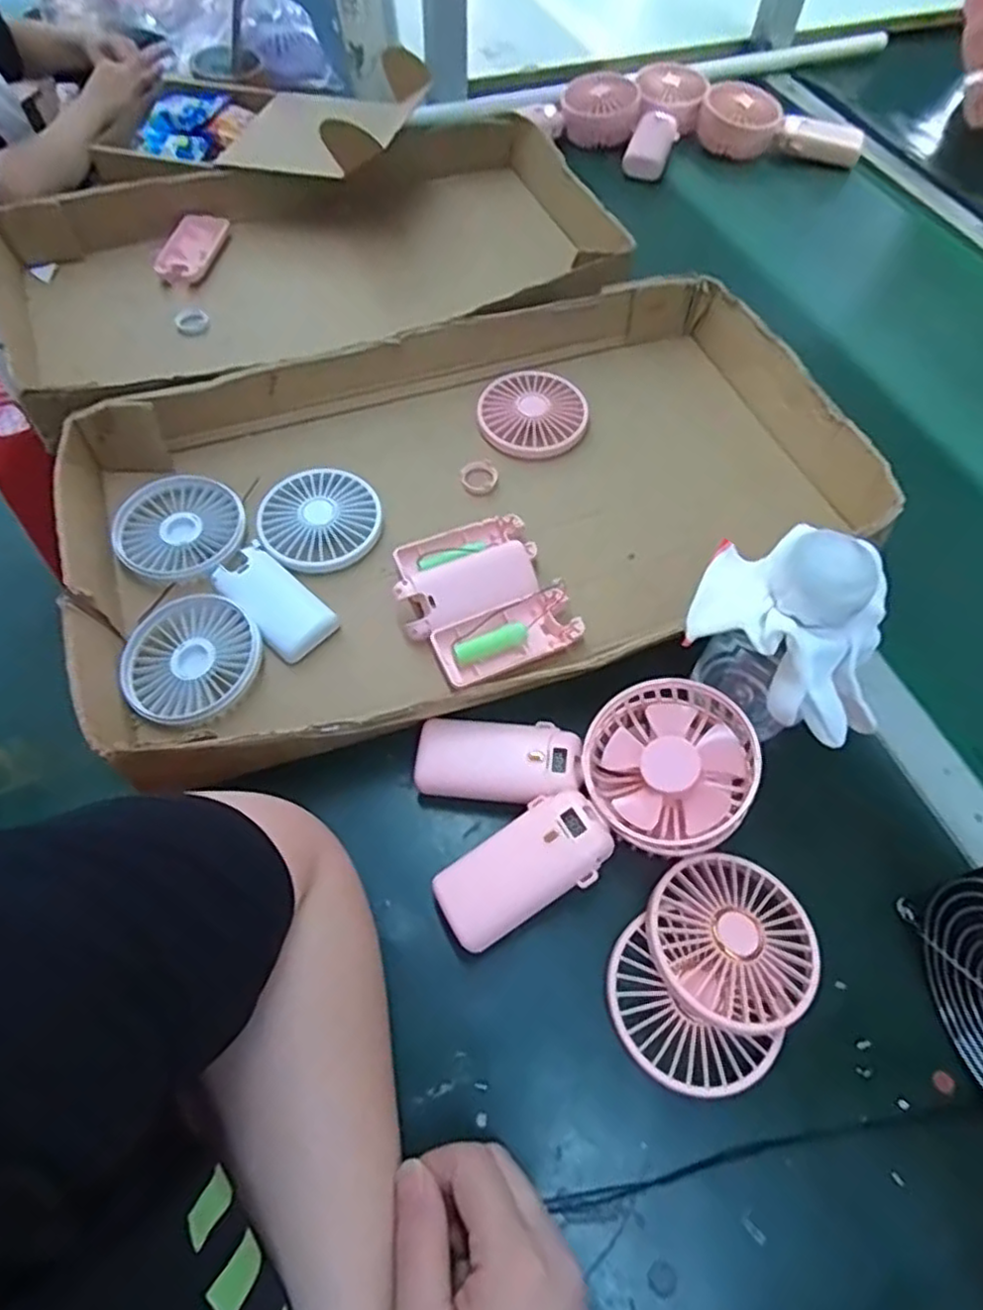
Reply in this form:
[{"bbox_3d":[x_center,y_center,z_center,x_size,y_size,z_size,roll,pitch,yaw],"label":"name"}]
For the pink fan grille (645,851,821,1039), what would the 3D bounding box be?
[{"bbox_3d":[0.126,0.148,0.364,0.085,0.017,0.085,1,61,-1],"label":"pink fan grille"}]

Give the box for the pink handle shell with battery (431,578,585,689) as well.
[{"bbox_3d":[0.011,-0.011,0.451,0.094,0.010,0.046,-21,63,-13],"label":"pink handle shell with battery"}]

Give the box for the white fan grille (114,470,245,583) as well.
[{"bbox_3d":[-0.224,-0.093,0.502,0.085,0.014,0.092,-15,62,-10],"label":"white fan grille"}]

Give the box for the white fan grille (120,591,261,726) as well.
[{"bbox_3d":[-0.194,0.003,0.449,0.084,0.019,0.086,-31,66,-18],"label":"white fan grille"}]

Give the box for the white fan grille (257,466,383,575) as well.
[{"bbox_3d":[-0.125,-0.100,0.508,0.084,0.011,0.087,-19,63,-12],"label":"white fan grille"}]

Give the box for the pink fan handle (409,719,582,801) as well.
[{"bbox_3d":[0.003,0.062,0.406,0.094,0.021,0.045,5,61,1],"label":"pink fan handle"}]

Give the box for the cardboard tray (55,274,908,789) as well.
[{"bbox_3d":[-0.015,-0.107,0.507,0.547,0.080,0.320,-21,63,-13],"label":"cardboard tray"}]

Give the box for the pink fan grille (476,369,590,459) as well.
[{"bbox_3d":[0.034,-0.196,0.565,0.085,0.013,0.087,1,61,-1],"label":"pink fan grille"}]

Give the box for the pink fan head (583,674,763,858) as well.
[{"bbox_3d":[0.100,0.061,0.385,0.090,0.042,0.091,-30,64,8],"label":"pink fan head"}]

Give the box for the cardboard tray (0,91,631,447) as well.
[{"bbox_3d":[-0.157,-0.372,0.657,0.565,0.140,0.314,-18,62,-12],"label":"cardboard tray"}]

